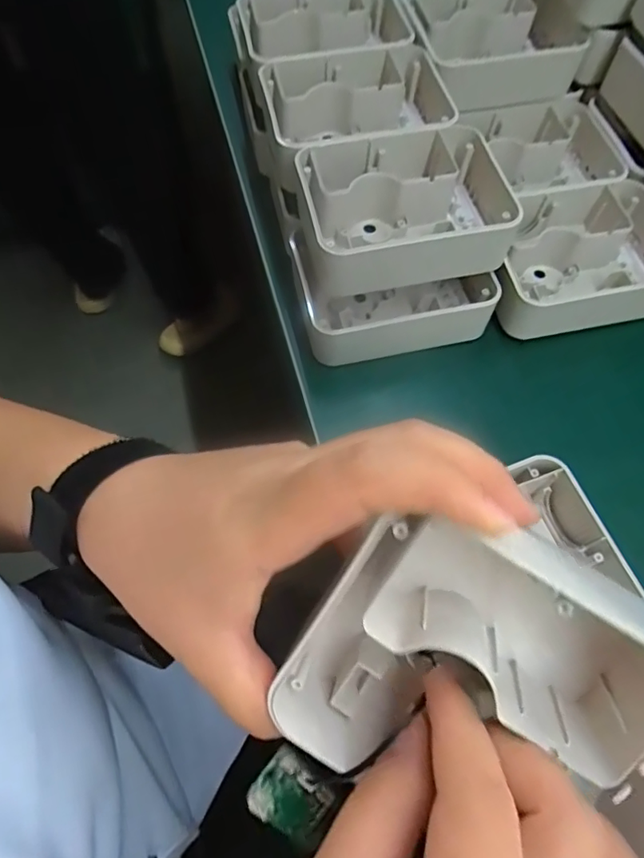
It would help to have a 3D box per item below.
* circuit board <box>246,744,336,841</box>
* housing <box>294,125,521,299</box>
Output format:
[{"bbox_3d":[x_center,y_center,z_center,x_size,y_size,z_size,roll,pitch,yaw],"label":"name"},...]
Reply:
[{"bbox_3d":[-0.011,0.139,0.203,0.023,0.006,0.028,-44,88,-10],"label":"circuit board"},{"bbox_3d":[0.058,-0.141,0.354,0.142,0.043,0.102,-9,63,-5],"label":"housing"}]

